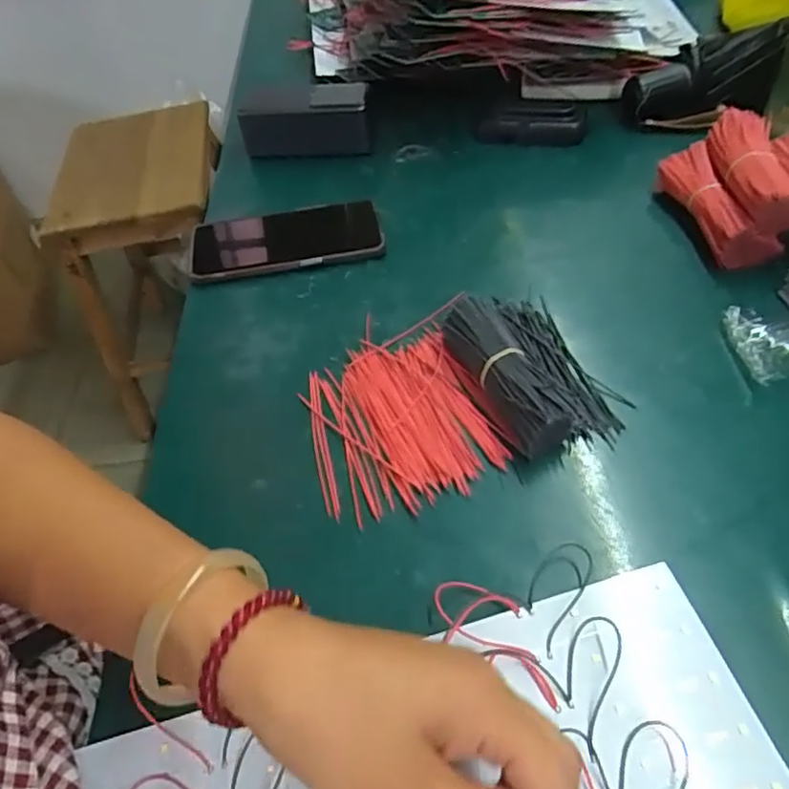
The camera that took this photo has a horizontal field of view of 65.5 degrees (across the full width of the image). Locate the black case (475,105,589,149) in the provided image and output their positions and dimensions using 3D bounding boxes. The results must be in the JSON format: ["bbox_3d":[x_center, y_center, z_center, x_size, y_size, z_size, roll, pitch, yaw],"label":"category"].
[{"bbox_3d":[0.136,-0.269,0.610,0.106,0.027,0.045,9,53,13],"label":"black case"}]

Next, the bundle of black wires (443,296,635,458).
[{"bbox_3d":[0.092,-0.024,0.408,0.088,0.037,0.134,-23,53,-13],"label":"bundle of black wires"}]

